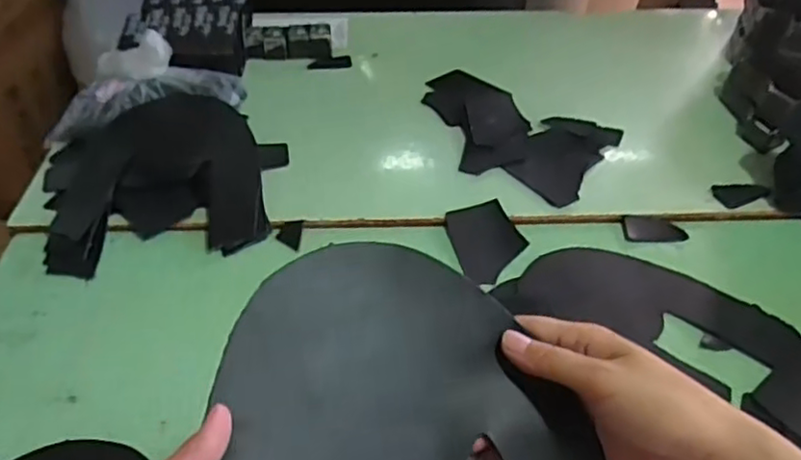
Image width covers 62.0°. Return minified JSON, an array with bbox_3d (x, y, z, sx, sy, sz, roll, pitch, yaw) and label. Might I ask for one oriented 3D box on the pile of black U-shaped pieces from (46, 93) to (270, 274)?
[{"bbox_3d":[-0.282,-0.064,0.761,0.237,0.036,0.254,-17,45,-19],"label":"pile of black U-shaped pieces"}]

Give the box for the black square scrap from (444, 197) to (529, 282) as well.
[{"bbox_3d":[0.093,0.011,0.719,0.074,0.004,0.099,-14,52,-7],"label":"black square scrap"}]

